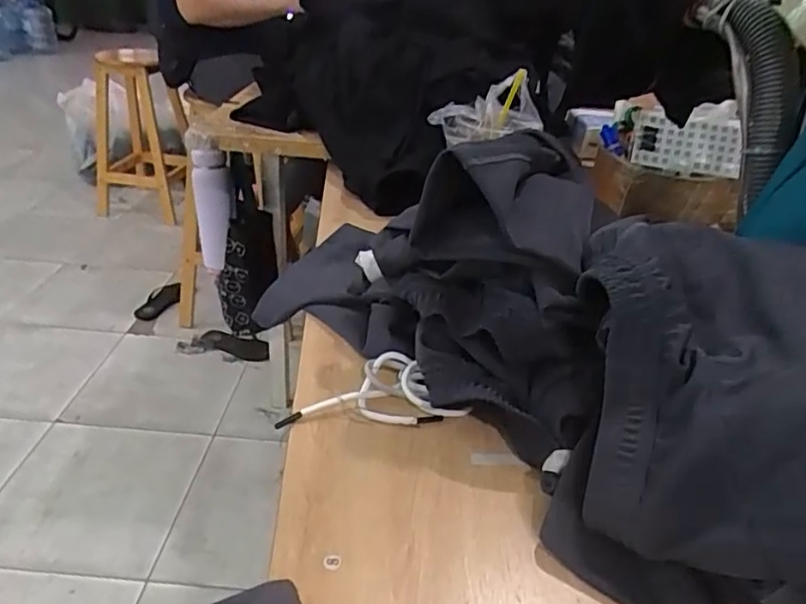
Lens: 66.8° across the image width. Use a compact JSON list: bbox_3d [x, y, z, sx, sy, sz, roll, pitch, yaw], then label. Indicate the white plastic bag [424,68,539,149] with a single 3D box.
[{"bbox_3d":[0.121,-0.258,0.818,0.152,0.095,0.058,-5,32,-14],"label":"white plastic bag"}]

